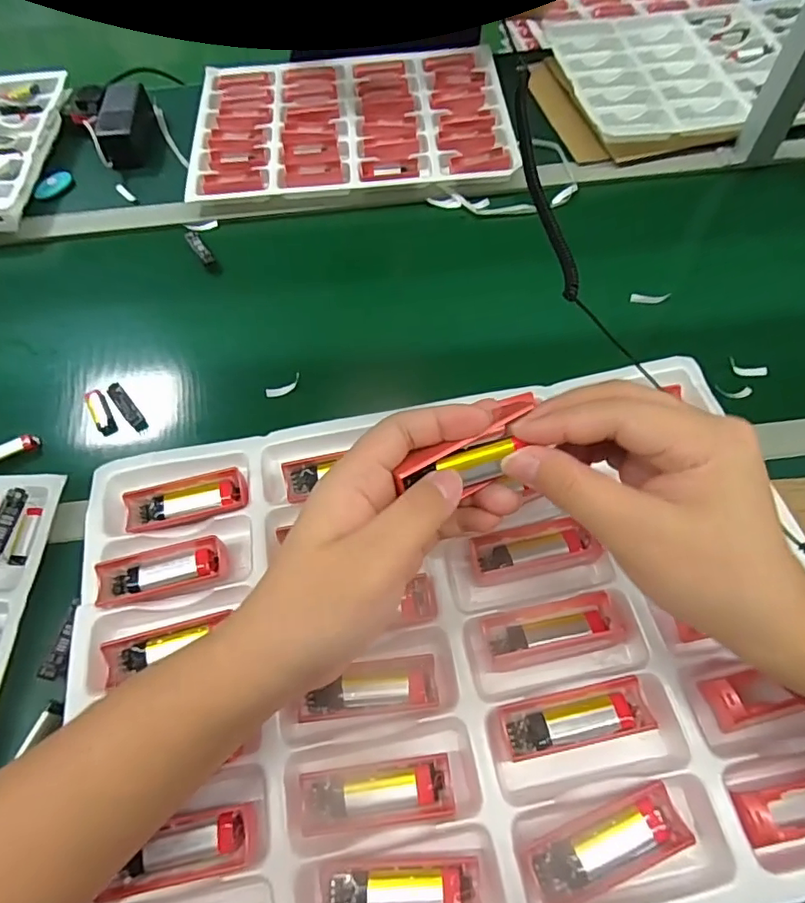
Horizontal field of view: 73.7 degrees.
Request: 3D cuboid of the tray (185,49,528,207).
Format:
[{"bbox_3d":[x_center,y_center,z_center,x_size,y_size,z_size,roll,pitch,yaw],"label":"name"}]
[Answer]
[{"bbox_3d":[-0.077,-0.499,0.809,0.451,0.031,0.319,-4,62,-1],"label":"tray"}]

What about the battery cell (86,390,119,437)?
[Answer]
[{"bbox_3d":[-0.331,-0.044,0.590,0.015,0.019,0.061,-28,65,-12],"label":"battery cell"}]

